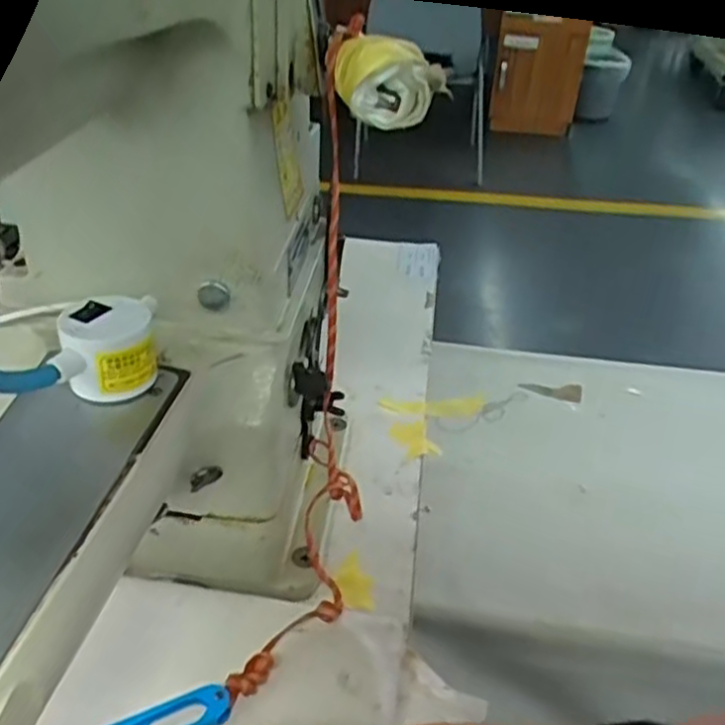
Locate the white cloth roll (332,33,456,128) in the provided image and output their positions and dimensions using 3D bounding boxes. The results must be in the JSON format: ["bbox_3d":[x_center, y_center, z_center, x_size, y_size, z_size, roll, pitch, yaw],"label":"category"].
[{"bbox_3d":[0.011,-0.111,0.283,0.042,0.028,0.038,0,35,-2],"label":"white cloth roll"}]

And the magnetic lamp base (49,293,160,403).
[{"bbox_3d":[-0.103,-0.007,0.298,0.036,0.031,0.035,-1,35,-4],"label":"magnetic lamp base"}]

